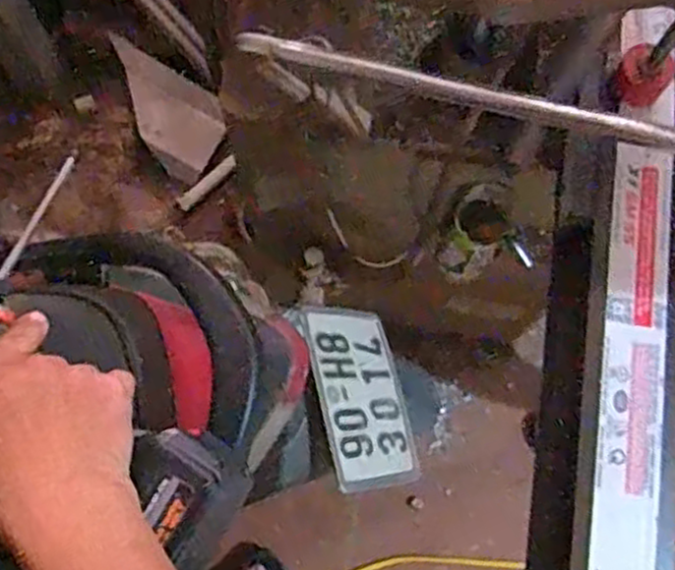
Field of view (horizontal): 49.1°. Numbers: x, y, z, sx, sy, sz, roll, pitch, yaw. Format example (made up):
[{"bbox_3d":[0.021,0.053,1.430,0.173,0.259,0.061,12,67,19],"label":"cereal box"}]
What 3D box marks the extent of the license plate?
[{"bbox_3d":[0.024,0.118,0.793,0.009,0.153,0.193,-26,69,33],"label":"license plate"}]

